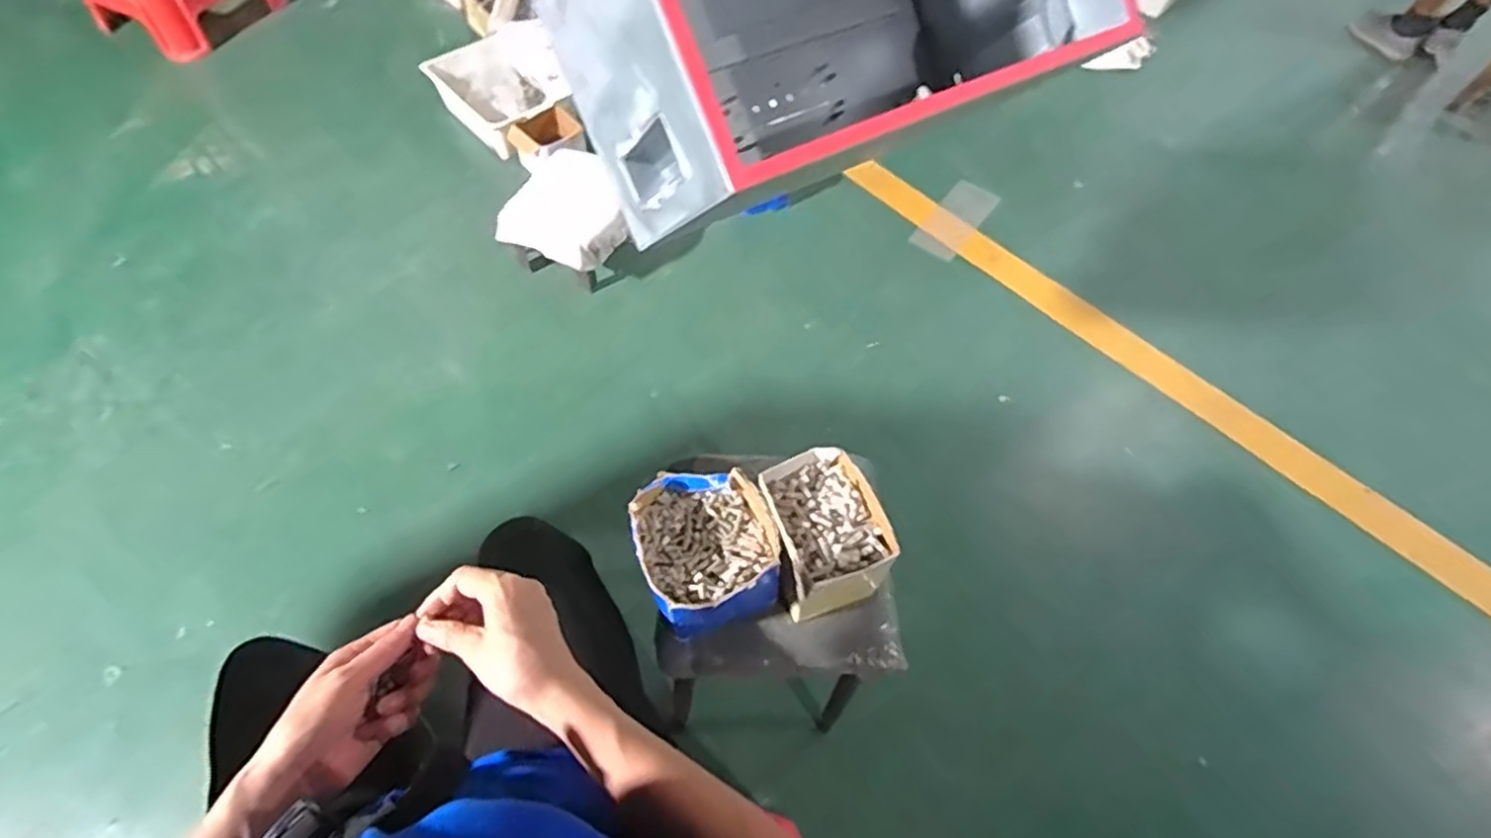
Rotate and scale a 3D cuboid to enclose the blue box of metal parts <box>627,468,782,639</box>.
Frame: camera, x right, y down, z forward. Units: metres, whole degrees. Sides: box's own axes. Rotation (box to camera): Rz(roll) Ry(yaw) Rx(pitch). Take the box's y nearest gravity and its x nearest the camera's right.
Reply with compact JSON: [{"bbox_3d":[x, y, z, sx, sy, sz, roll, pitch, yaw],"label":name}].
[{"bbox_3d":[-0.047,0.142,0.774,0.137,0.117,0.153,-19,62,-13],"label":"blue box of metal parts"}]

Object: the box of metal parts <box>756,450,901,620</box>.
[{"bbox_3d":[0.085,0.125,0.779,0.126,0.113,0.150,-16,62,-11],"label":"box of metal parts"}]

